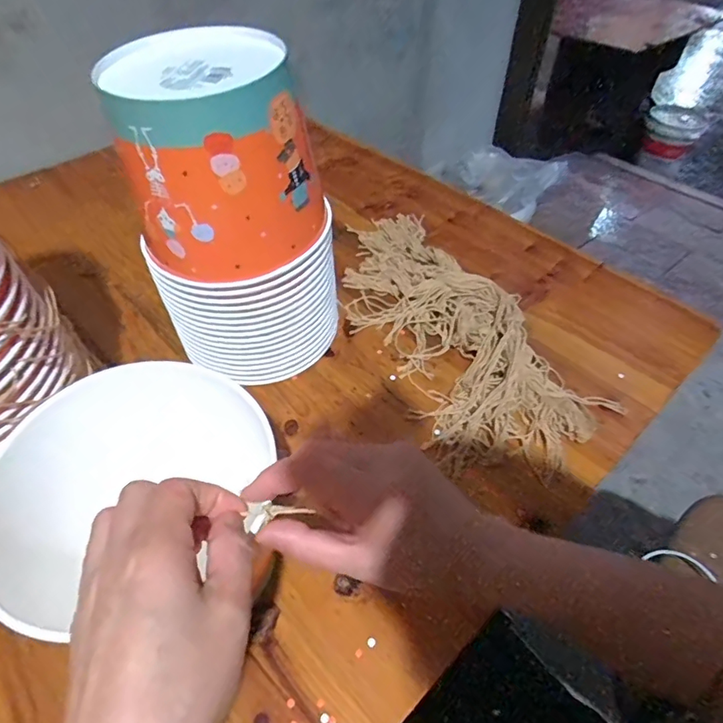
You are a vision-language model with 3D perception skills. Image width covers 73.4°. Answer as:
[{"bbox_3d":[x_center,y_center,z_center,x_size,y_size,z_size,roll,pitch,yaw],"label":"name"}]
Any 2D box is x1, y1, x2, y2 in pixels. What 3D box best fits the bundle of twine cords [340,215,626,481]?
[{"bbox_3d":[0.087,-0.055,0.522,0.178,0.038,0.376,-20,54,-15],"label":"bundle of twine cords"}]

